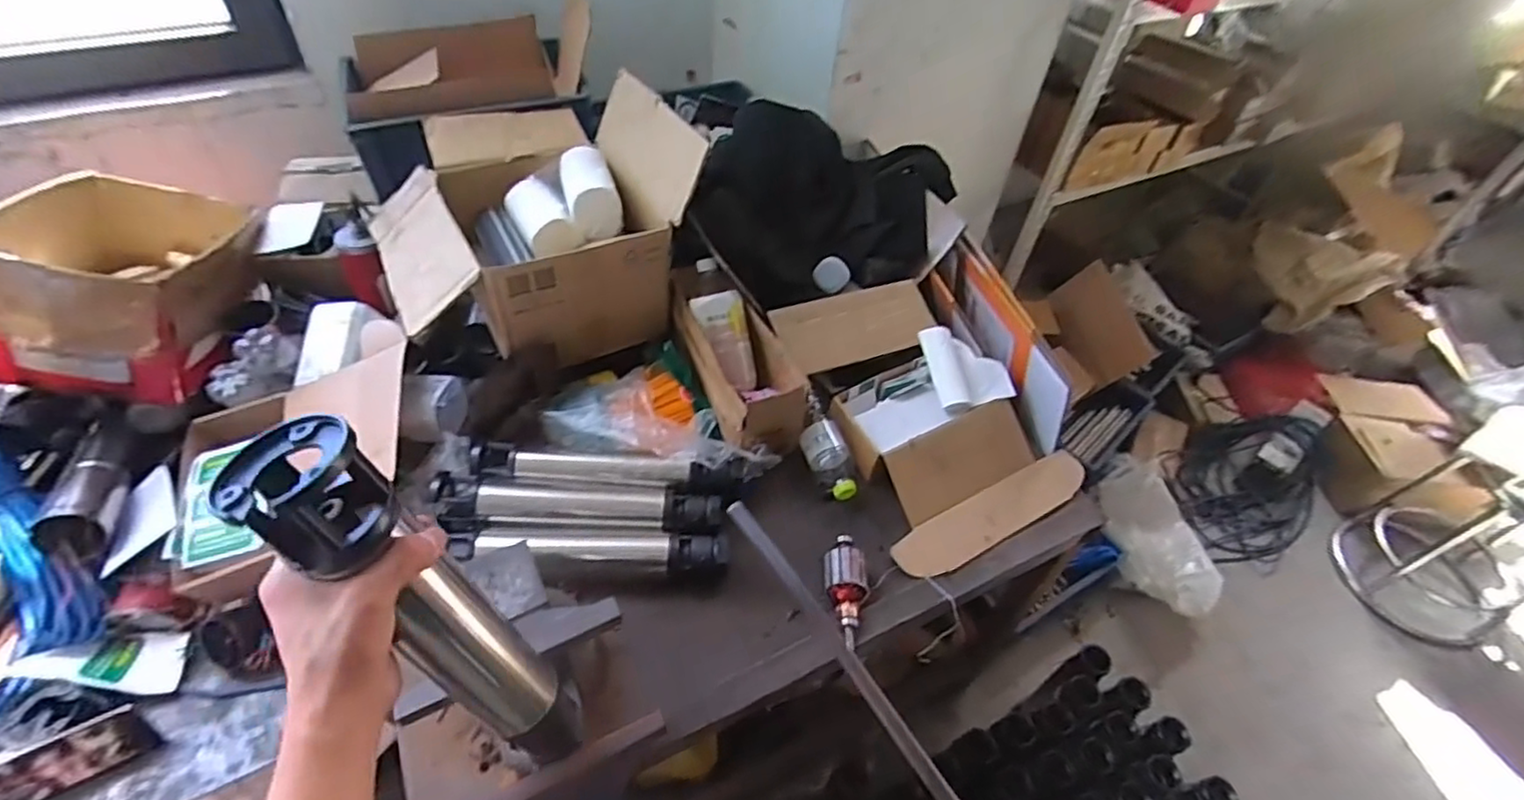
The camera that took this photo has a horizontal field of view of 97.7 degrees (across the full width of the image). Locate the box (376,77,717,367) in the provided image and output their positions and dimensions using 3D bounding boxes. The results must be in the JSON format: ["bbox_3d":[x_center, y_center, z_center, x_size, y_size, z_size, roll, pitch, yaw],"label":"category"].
[{"bbox_3d":[-0.362,-0.287,1.017,0.421,0.273,0.434,-24,54,-25],"label":"box"}]

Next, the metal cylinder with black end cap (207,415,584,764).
[{"bbox_3d":[-0.223,0.166,0.477,0.060,0.360,0.063,6,44,27],"label":"metal cylinder with black end cap"}]

